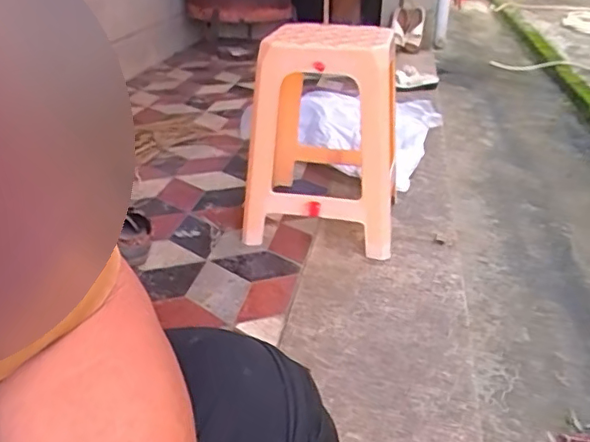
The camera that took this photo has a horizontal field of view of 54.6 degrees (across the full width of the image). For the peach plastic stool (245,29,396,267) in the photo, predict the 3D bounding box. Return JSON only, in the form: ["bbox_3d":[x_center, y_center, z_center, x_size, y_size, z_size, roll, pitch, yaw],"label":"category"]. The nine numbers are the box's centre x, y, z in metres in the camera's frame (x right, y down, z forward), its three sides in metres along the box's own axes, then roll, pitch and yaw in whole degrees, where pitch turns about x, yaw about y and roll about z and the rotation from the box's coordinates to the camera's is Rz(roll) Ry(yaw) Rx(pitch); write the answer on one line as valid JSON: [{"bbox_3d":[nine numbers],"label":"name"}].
[{"bbox_3d":[0.061,-0.191,1.263,0.307,0.439,0.334,5,29,9],"label":"peach plastic stool"}]

